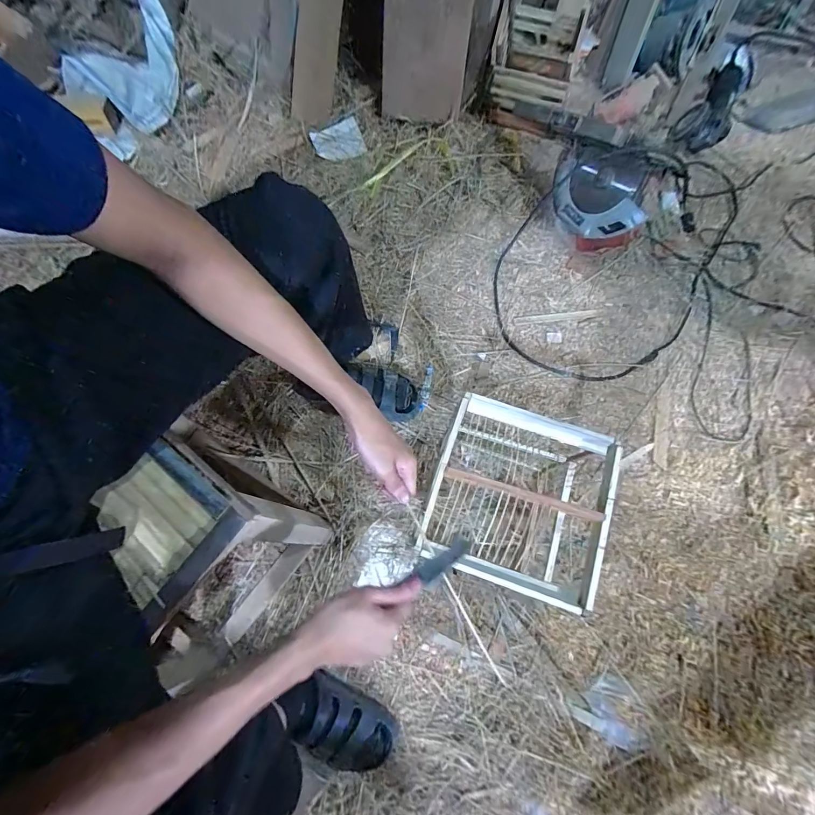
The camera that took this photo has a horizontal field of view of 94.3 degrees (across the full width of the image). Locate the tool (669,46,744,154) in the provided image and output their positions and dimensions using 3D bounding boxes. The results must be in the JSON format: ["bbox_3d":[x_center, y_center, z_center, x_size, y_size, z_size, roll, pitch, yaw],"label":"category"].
[{"bbox_3d":[0.818,-0.803,0.991,0.124,0.077,0.313,36,76,6],"label":"tool"}]

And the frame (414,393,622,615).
[{"bbox_3d":[0.144,0.142,0.637,0.225,0.341,0.234,20,77,2],"label":"frame"}]

